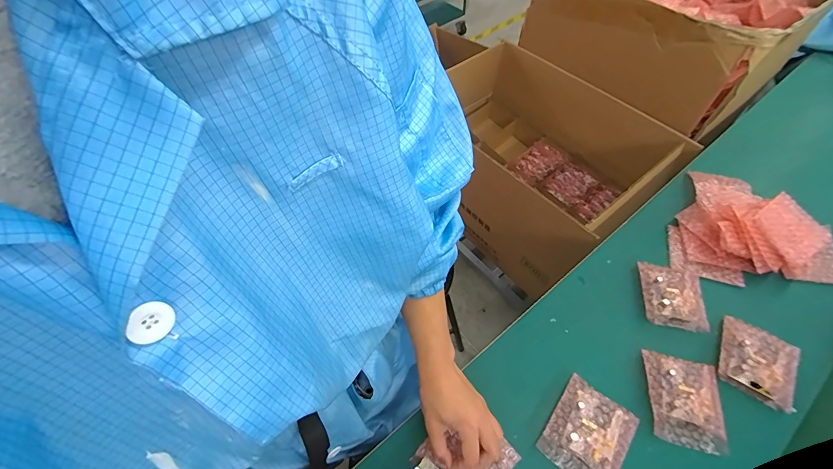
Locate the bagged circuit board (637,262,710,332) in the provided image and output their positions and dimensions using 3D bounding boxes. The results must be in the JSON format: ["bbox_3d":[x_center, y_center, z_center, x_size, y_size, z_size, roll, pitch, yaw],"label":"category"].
[{"bbox_3d":[0.422,0.101,0.613,0.091,0.026,0.106,8,56,7],"label":"bagged circuit board"}]

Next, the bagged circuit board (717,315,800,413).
[{"bbox_3d":[0.502,0.184,0.539,0.095,0.030,0.106,28,61,19],"label":"bagged circuit board"}]

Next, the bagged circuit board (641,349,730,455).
[{"bbox_3d":[0.374,0.230,0.518,0.090,0.028,0.116,11,57,9],"label":"bagged circuit board"}]

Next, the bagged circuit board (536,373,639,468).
[{"bbox_3d":[0.232,0.267,0.500,0.095,0.020,0.114,33,63,22],"label":"bagged circuit board"}]

